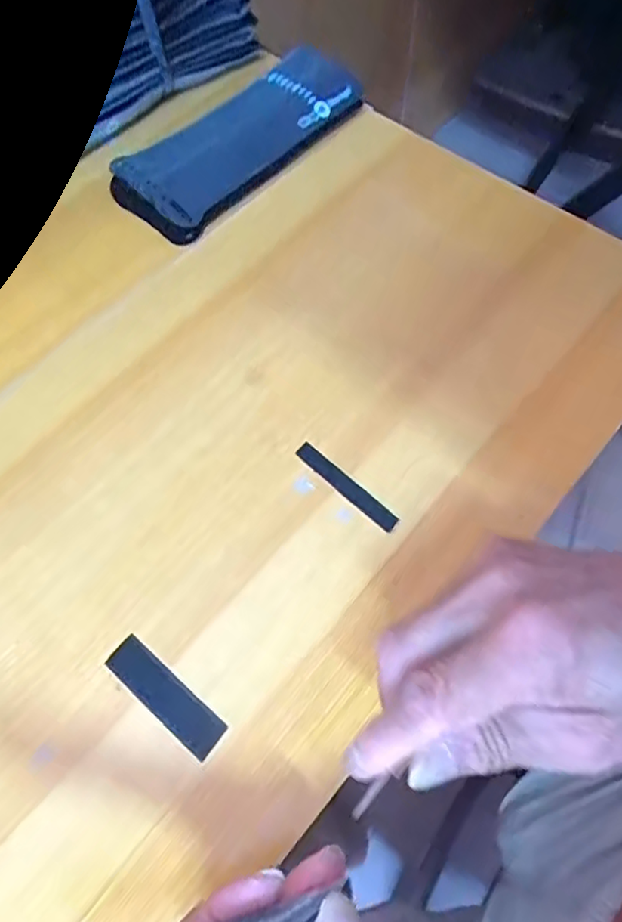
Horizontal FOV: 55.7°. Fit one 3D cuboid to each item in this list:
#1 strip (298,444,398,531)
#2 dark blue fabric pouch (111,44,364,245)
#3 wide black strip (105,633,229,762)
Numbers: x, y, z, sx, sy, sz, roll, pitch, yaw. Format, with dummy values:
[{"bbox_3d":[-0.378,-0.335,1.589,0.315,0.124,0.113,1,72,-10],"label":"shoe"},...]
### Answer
[{"bbox_3d":[0.020,0.014,0.335,0.071,0.004,0.012,41,73,19],"label":"strip"},{"bbox_3d":[-0.053,-0.244,0.446,0.077,0.024,0.197,42,73,19],"label":"dark blue fabric pouch"},{"bbox_3d":[-0.073,0.115,0.291,0.069,0.004,0.020,36,72,17],"label":"wide black strip"}]

